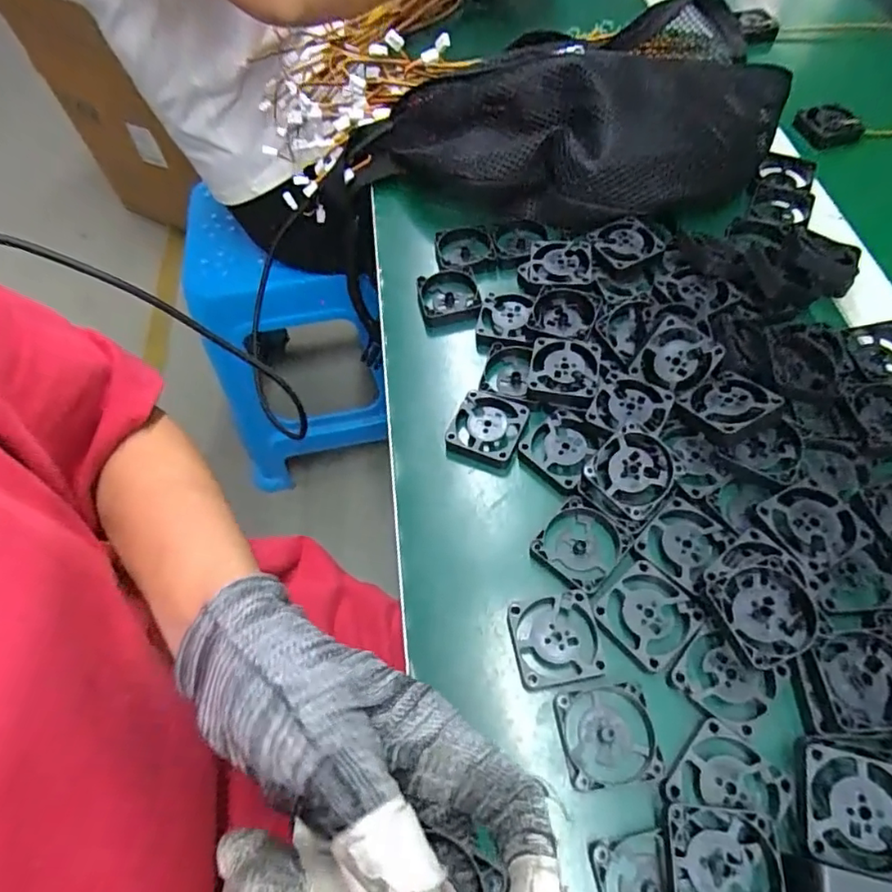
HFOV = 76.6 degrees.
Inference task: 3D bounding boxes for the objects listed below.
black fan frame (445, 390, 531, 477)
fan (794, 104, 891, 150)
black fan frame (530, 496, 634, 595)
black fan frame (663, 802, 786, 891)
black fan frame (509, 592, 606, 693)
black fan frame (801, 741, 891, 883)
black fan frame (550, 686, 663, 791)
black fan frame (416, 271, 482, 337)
[{"bbox_3d":[0.025,-0.009,0.337,0.042,0.015,0.043,14,62,11],"label":"black fan frame"},{"bbox_3d":[0.415,-0.258,0.461,0.245,0.033,0.049,5,61,7],"label":"fan"},{"bbox_3d":[0.071,0.051,0.294,0.040,0.007,0.041,38,69,22],"label":"black fan frame"},{"bbox_3d":[0.107,0.163,0.217,0.038,0.012,0.041,3,60,6],"label":"black fan frame"},{"bbox_3d":[0.053,0.093,0.272,0.041,0.007,0.041,-10,60,-2],"label":"black fan frame"},{"bbox_3d":[0.162,0.144,0.222,0.039,0.014,0.040,9,61,9],"label":"black fan frame"},{"bbox_3d":[0.072,0.130,0.253,0.039,0.013,0.039,-9,60,-1],"label":"black fan frame"},{"bbox_3d":[0.003,-0.101,0.396,0.041,0.021,0.043,-11,60,-2],"label":"black fan frame"}]

